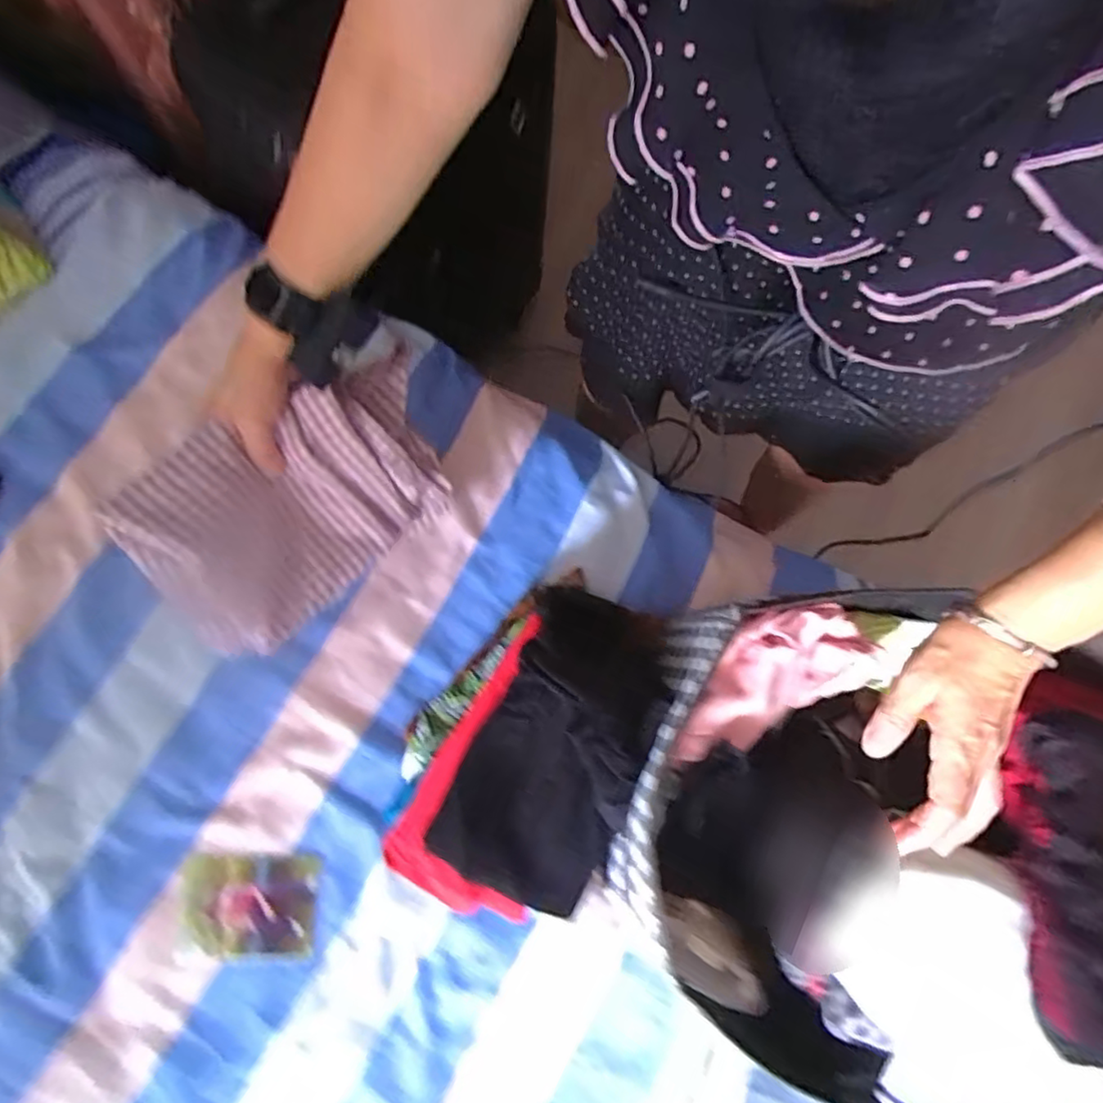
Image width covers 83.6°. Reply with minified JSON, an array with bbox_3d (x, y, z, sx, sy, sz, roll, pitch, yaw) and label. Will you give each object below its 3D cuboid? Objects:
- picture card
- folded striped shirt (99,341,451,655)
[{"bbox_3d":[-0.288,0.334,0.583,0.123,0.009,0.089,6,77,-9],"label":"picture card"},{"bbox_3d":[-0.217,-0.045,0.536,0.267,0.071,0.164,-41,118,-20],"label":"folded striped shirt"}]

